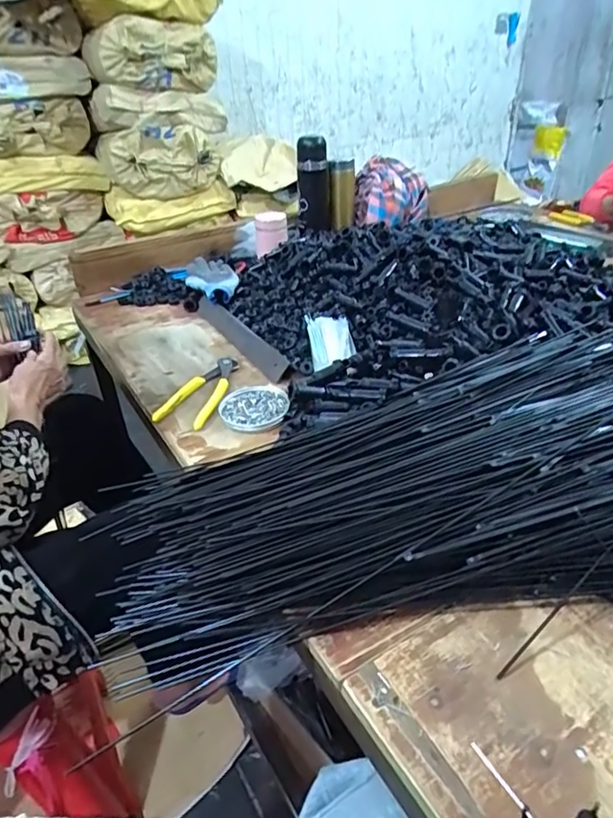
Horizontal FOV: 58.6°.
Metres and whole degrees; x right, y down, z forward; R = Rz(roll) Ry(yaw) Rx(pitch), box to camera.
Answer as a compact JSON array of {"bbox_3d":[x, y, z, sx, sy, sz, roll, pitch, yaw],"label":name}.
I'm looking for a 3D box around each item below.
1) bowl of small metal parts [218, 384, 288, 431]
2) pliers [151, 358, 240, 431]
[{"bbox_3d":[-0.068,-0.003,0.717,0.089,0.014,0.094,-2,34,1],"label":"bowl of small metal parts"},{"bbox_3d":[-0.139,-0.024,0.753,0.065,0.021,0.160,12,37,20],"label":"pliers"}]

